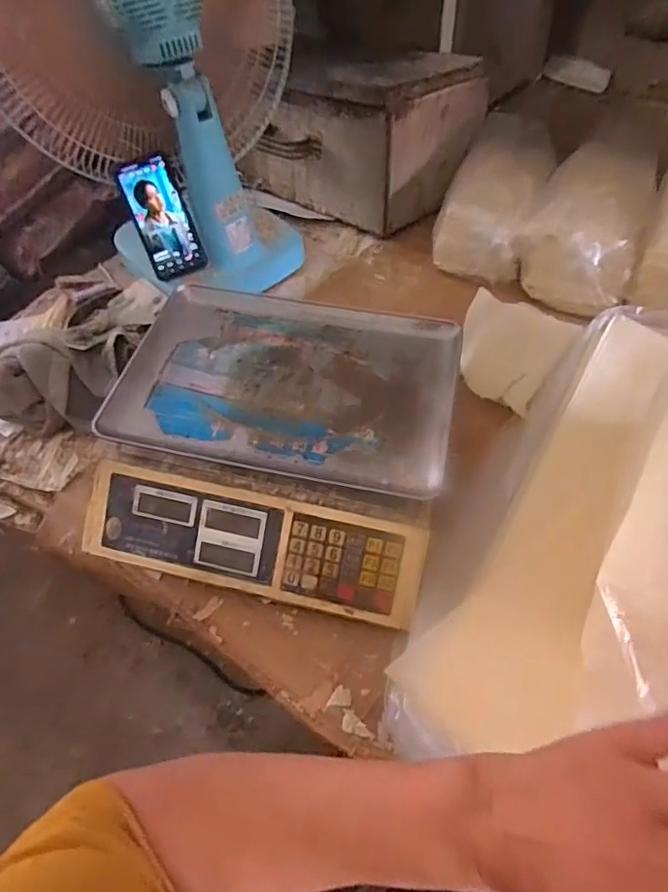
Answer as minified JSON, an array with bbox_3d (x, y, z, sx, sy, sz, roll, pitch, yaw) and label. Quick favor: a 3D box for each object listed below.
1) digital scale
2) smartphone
[{"bbox_3d":[-0.052,-0.016,0.594,0.325,0.103,0.312,9,54,11],"label":"digital scale"},{"bbox_3d":[-0.234,-0.308,0.781,0.073,0.149,0.014,-18,29,-2],"label":"smartphone"}]

